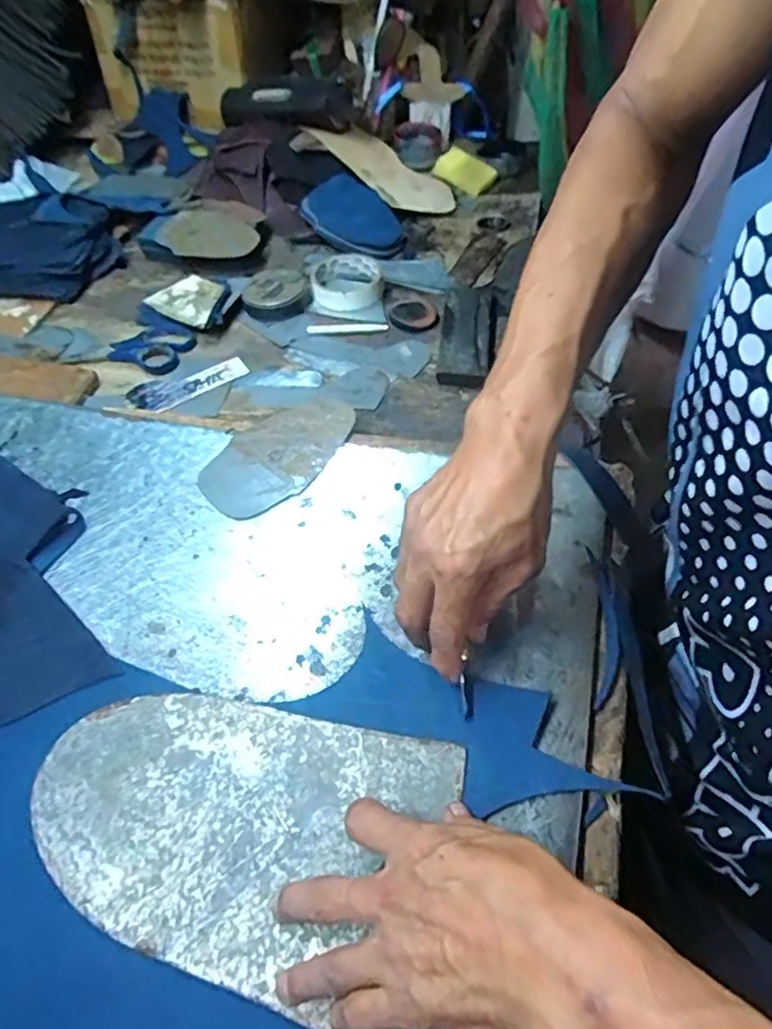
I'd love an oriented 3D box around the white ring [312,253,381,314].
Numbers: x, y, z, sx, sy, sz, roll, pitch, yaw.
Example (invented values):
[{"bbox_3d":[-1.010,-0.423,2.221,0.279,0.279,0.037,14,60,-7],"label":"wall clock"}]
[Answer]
[{"bbox_3d":[-0.048,-0.273,0.723,0.080,0.026,0.094,0,50,3],"label":"white ring"}]

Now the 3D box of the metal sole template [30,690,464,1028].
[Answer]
[{"bbox_3d":[-0.092,0.179,0.357,0.241,0.004,0.143,11,55,14],"label":"metal sole template"}]

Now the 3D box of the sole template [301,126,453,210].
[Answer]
[{"bbox_3d":[0.000,-0.511,0.894,0.228,0.010,0.103,42,64,8],"label":"sole template"}]

